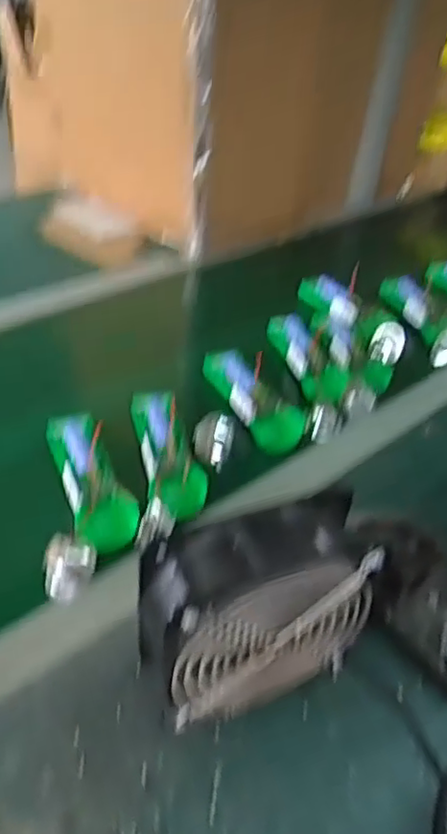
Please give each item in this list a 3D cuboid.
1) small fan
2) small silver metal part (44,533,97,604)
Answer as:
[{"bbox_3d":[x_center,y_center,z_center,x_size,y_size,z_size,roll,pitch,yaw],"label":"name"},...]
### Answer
[{"bbox_3d":[0.018,0.135,0.420,0.154,0.152,0.062,-10,41,-21],"label":"small fan"},{"bbox_3d":[-0.124,0.122,0.506,0.039,0.041,0.037,-1,38,-10],"label":"small silver metal part"}]

